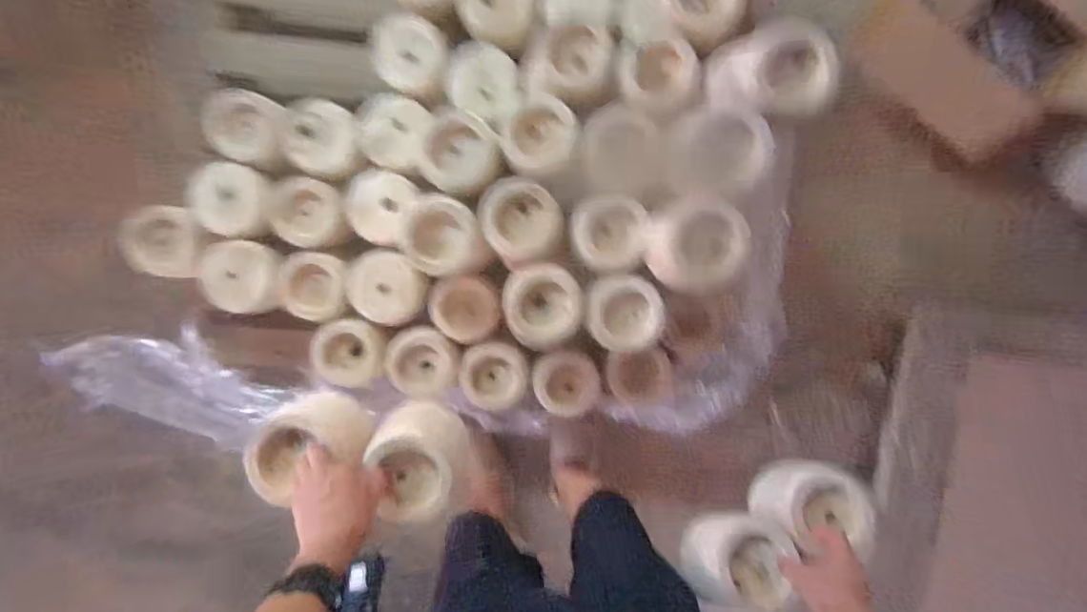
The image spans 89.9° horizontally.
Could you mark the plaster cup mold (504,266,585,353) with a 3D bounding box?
[{"bbox_3d":[-0.003,0.000,0.969,0.144,0.133,0.144,0,94,-2],"label":"plaster cup mold"}]

